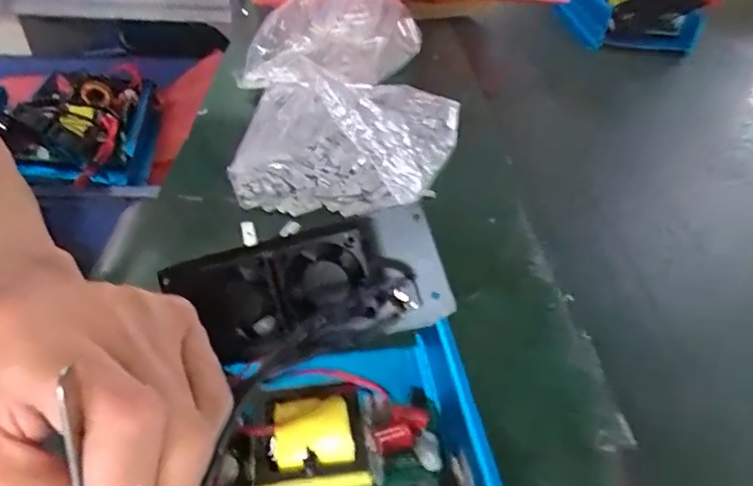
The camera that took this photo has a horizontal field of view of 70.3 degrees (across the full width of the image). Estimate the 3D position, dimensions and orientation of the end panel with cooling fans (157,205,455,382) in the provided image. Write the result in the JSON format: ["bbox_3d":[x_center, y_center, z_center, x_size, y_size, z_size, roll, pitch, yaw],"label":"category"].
[{"bbox_3d":[-0.031,0.024,0.244,0.119,0.059,0.017,-18,10,6],"label":"end panel with cooling fans"}]

